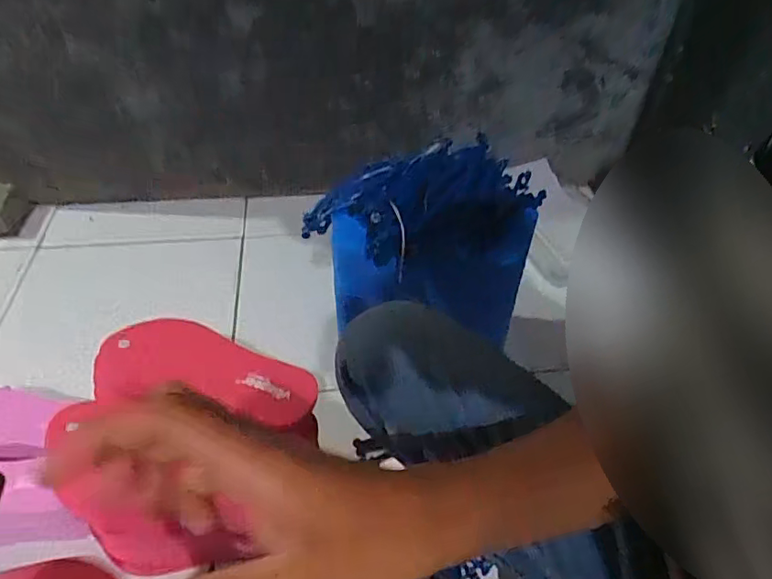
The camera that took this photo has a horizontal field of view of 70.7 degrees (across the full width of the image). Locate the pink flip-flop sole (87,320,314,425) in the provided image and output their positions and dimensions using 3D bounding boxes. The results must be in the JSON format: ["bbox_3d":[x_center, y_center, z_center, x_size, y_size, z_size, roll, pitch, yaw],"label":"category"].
[{"bbox_3d":[-0.201,0.086,0.607,0.250,0.031,0.100,9,46,4],"label":"pink flip-flop sole"}]

